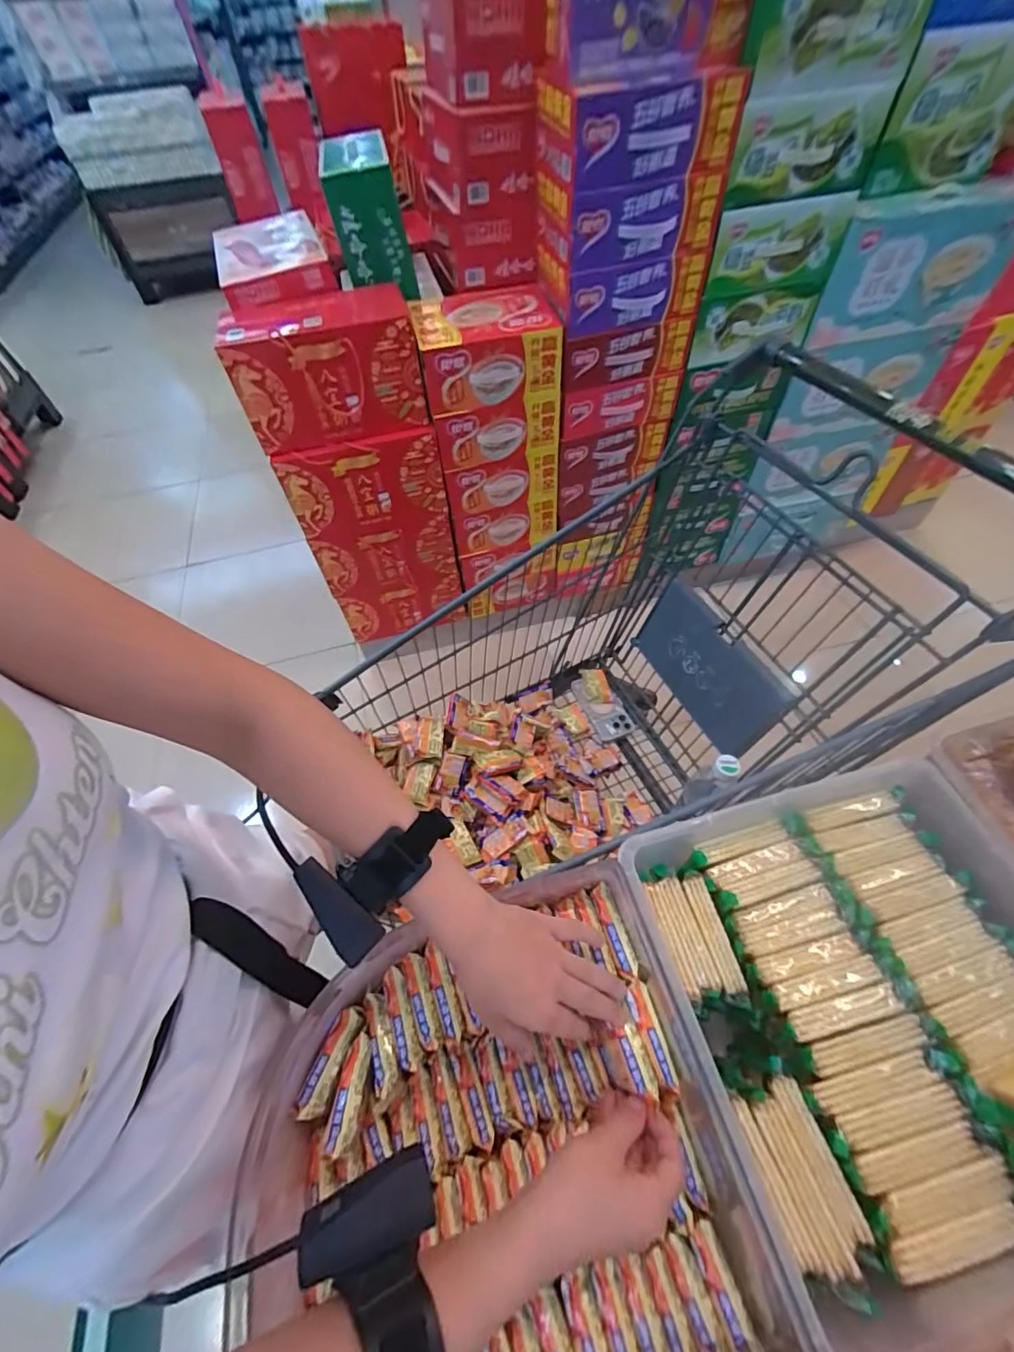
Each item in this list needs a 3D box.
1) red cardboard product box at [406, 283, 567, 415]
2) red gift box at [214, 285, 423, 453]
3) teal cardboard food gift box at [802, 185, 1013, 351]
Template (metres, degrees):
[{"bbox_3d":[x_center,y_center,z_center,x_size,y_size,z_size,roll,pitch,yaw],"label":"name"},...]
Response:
[{"bbox_3d":[-0.041,-0.672,1.031,0.271,0.144,0.215,-10,55,-3],"label":"red cardboard product box"},{"bbox_3d":[-0.350,-0.600,0.982,0.332,0.198,0.158,-17,56,-8],"label":"red gift box"},{"bbox_3d":[0.836,-0.842,1.033,0.389,0.226,0.091,-8,55,-2],"label":"teal cardboard food gift box"}]

